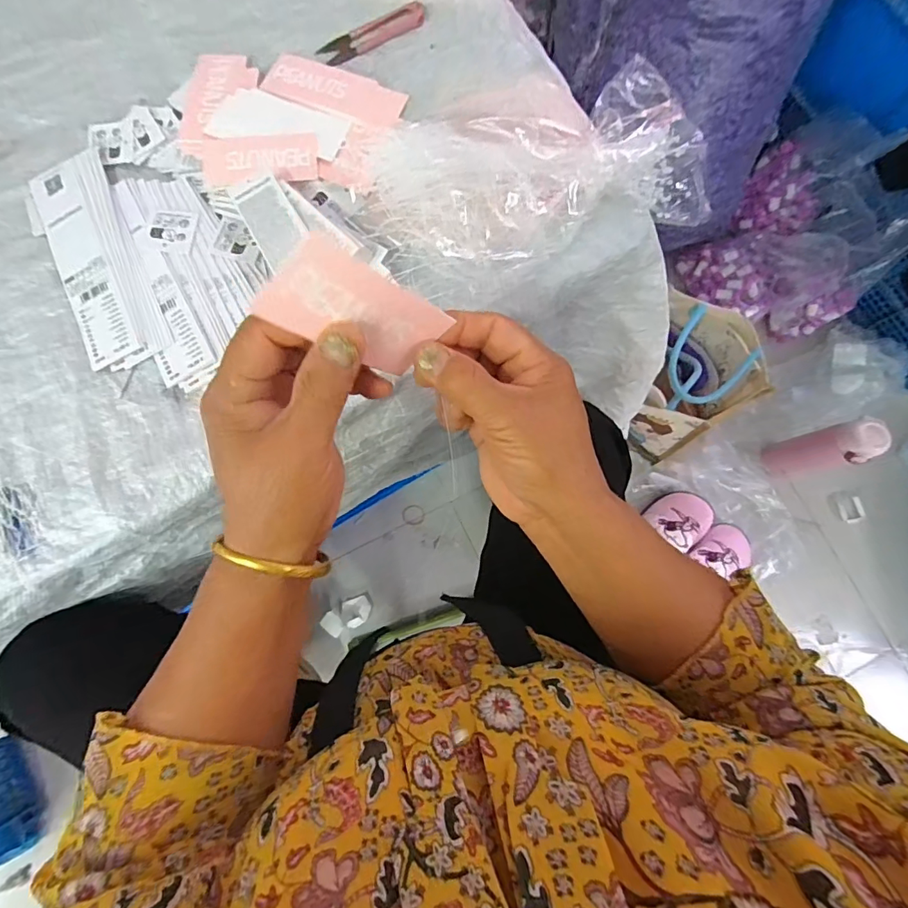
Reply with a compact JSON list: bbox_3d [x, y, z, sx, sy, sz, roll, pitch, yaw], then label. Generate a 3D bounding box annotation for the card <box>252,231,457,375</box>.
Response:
[{"bbox_3d":[-0.040,-0.062,0.215,0.043,0.090,0.008,-38,64,25],"label":"card"}]

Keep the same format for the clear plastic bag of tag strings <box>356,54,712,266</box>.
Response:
[{"bbox_3d":[0.067,-0.225,0.383,0.286,0.046,0.131,-17,80,-4],"label":"clear plastic bag of tag strings"}]

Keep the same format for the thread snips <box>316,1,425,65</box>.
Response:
[{"bbox_3d":[-0.075,-0.388,0.433,0.098,0.015,0.028,-26,81,-6],"label":"thread snips"}]

